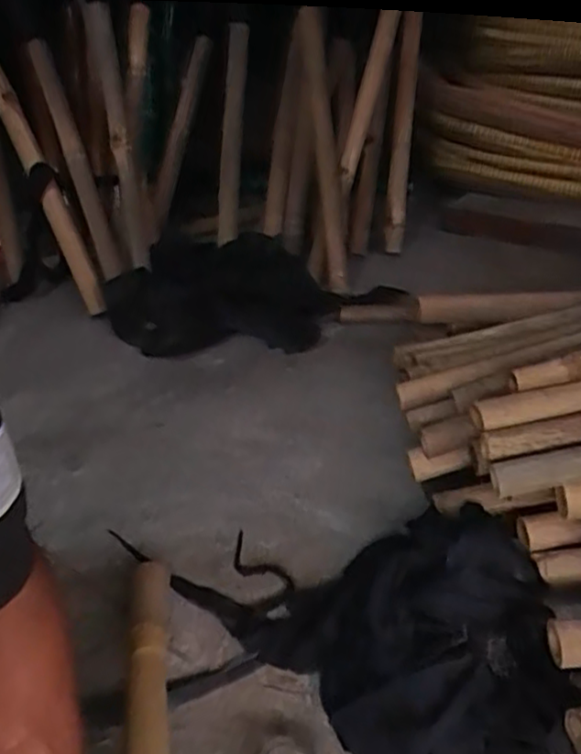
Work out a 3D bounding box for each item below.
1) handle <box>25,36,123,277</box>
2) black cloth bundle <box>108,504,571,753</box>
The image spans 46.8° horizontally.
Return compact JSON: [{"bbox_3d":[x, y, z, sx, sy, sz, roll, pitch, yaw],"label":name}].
[{"bbox_3d":[-0.395,-0.397,1.244,0.043,0.479,0.032,-18,-1,-21],"label":"handle"},{"bbox_3d":[0.047,0.182,0.571,0.364,0.104,0.228,9,35,20],"label":"black cloth bundle"}]

